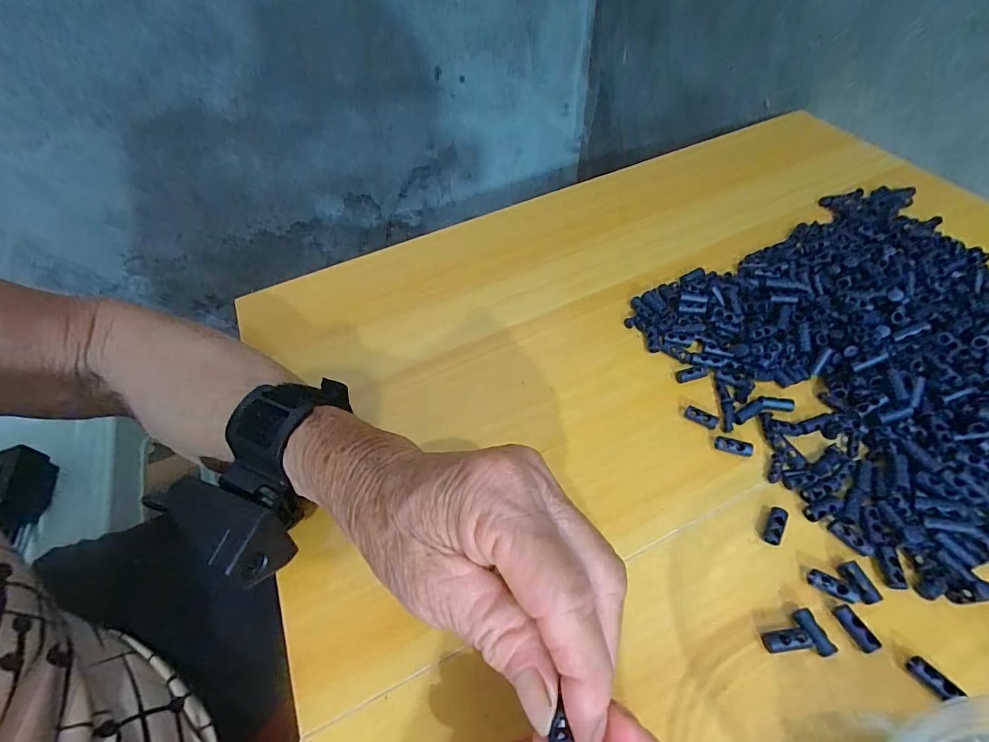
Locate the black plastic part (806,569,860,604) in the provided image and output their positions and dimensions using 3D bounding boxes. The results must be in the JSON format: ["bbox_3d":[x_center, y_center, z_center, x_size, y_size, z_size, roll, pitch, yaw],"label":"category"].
[{"bbox_3d":[0.159,0.101,0.202,0.020,0.006,0.008,21,59,18],"label":"black plastic part"}]

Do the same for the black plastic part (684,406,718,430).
[{"bbox_3d":[0.123,0.028,0.257,0.018,0.006,0.008,22,60,19],"label":"black plastic part"}]

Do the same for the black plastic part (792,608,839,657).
[{"bbox_3d":[0.143,0.117,0.192,0.008,0.004,0.019,-21,56,-10],"label":"black plastic part"}]

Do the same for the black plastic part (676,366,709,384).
[{"bbox_3d":[0.126,0.002,0.273,0.020,0.004,0.008,-13,55,-4],"label":"black plastic part"}]

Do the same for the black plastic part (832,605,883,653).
[{"bbox_3d":[0.161,0.114,0.191,0.007,0.005,0.018,-22,56,-10],"label":"black plastic part"}]

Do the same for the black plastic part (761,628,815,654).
[{"bbox_3d":[0.130,0.120,0.191,0.019,0.007,0.008,-9,55,-1],"label":"black plastic part"}]

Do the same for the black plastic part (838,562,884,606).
[{"bbox_3d":[0.171,0.099,0.201,0.009,0.004,0.018,-17,55,-7],"label":"black plastic part"}]

